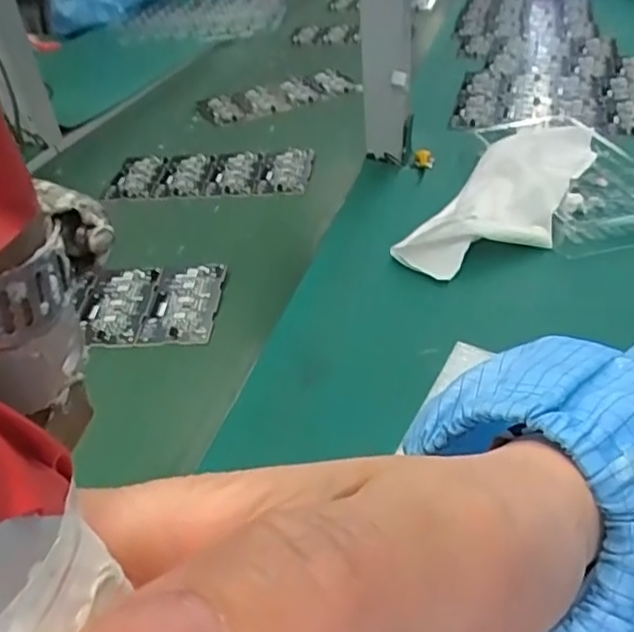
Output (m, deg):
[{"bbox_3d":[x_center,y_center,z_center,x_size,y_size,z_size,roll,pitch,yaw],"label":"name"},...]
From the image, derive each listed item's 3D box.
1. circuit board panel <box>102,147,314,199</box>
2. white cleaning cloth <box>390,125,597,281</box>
[{"bbox_3d":[-0.118,-0.162,0.702,0.221,0.010,0.094,0,38,8],"label":"circuit board panel"},{"bbox_3d":[0.178,-0.111,0.559,0.096,0.041,0.279,21,45,30],"label":"white cleaning cloth"}]

